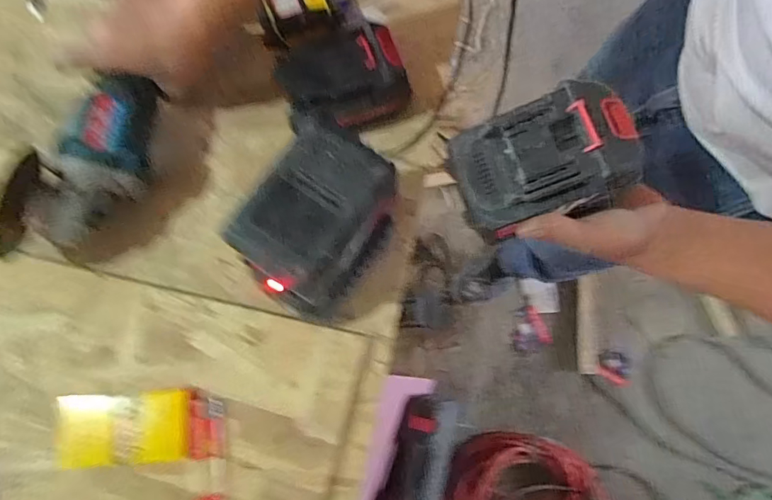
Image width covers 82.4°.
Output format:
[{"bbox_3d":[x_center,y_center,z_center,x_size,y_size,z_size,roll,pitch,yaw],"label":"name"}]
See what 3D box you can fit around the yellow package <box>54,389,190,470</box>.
[{"bbox_3d":[-0.217,0.148,0.368,0.105,0.018,0.055,-3,78,-3],"label":"yellow package"}]

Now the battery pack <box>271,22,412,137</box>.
[{"bbox_3d":[-0.042,-0.155,0.422,0.110,0.064,0.075,-20,80,-6],"label":"battery pack"}]

